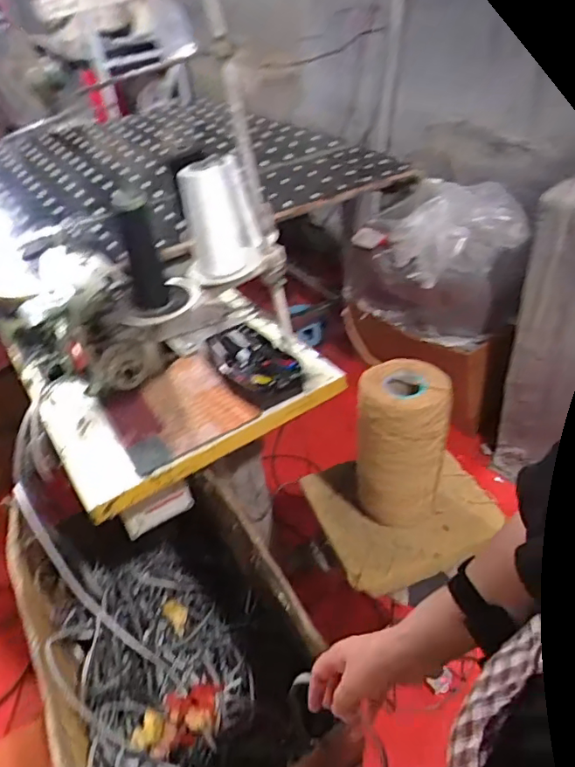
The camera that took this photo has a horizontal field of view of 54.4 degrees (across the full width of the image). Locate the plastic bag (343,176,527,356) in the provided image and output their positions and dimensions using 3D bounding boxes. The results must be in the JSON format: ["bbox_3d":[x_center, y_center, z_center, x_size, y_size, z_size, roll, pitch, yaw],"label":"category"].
[{"bbox_3d":[0.479,-0.368,1.741,0.424,0.377,0.409,-16,40,-11],"label":"plastic bag"}]

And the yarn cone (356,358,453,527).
[{"bbox_3d":[0.204,0.111,1.012,0.144,0.281,0.135,2,40,10],"label":"yarn cone"}]

